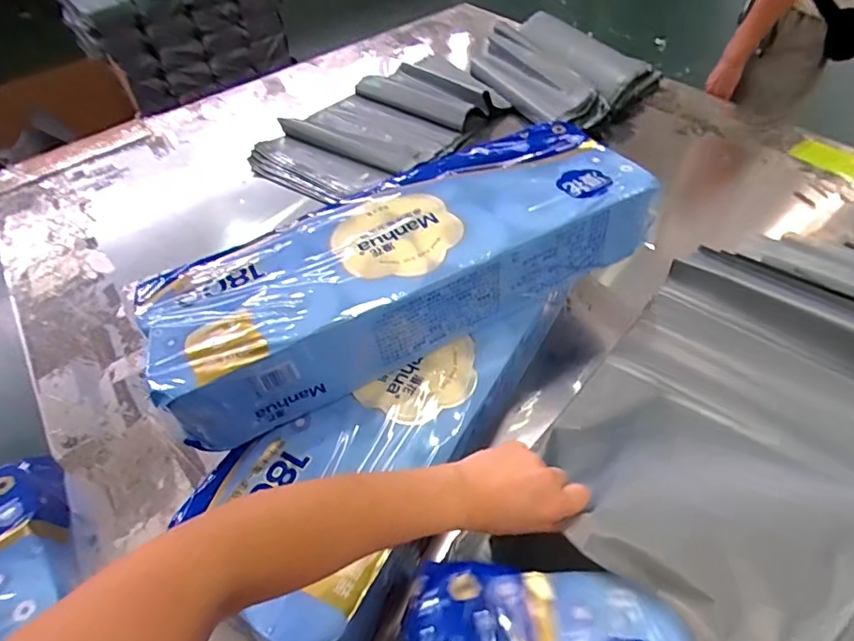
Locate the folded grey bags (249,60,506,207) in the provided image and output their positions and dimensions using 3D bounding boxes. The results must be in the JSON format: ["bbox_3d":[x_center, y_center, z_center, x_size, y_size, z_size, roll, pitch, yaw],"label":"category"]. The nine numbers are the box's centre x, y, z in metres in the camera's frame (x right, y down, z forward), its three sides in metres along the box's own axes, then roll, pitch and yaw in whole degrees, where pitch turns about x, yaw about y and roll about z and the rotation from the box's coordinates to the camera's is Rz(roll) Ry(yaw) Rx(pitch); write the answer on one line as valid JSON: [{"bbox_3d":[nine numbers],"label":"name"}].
[{"bbox_3d":[-0.089,-0.404,1.090,0.358,0.079,0.531,35,62,29],"label":"folded grey bags"}]

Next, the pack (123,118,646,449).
[{"bbox_3d":[-0.022,-0.076,0.605,0.574,0.099,0.205,-25,53,-14],"label":"pack"}]

